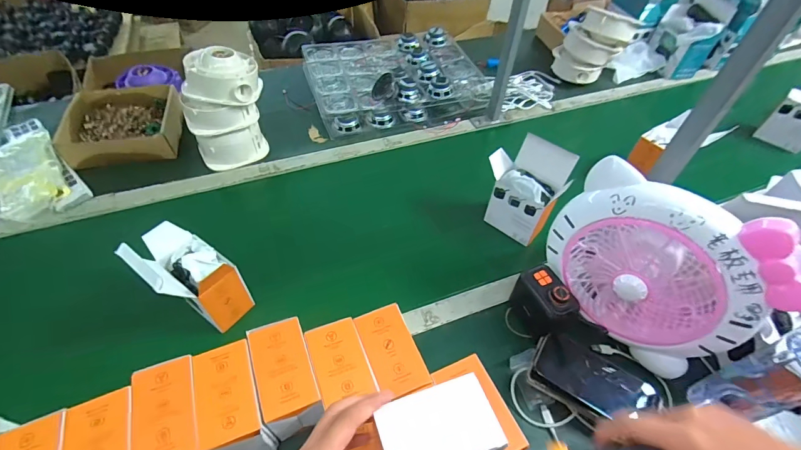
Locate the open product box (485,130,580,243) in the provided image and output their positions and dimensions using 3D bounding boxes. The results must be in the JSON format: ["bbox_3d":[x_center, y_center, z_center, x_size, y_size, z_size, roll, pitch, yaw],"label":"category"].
[{"bbox_3d":[0.223,-0.064,0.698,0.132,0.173,0.087,34,58,20],"label":"open product box"}]

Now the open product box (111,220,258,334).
[{"bbox_3d":[-0.311,0.074,0.560,0.130,0.173,0.087,33,58,19],"label":"open product box"}]

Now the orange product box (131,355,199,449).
[{"bbox_3d":[-0.262,0.236,0.449,0.068,0.097,0.130,-14,54,-13],"label":"orange product box"}]

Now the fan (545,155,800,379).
[{"bbox_3d":[0.333,0.057,0.507,0.262,0.224,0.099,35,58,20],"label":"fan"}]

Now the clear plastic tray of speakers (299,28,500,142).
[{"bbox_3d":[-0.020,-0.416,1.021,0.437,0.078,0.366,-13,55,-14],"label":"clear plastic tray of speakers"}]

